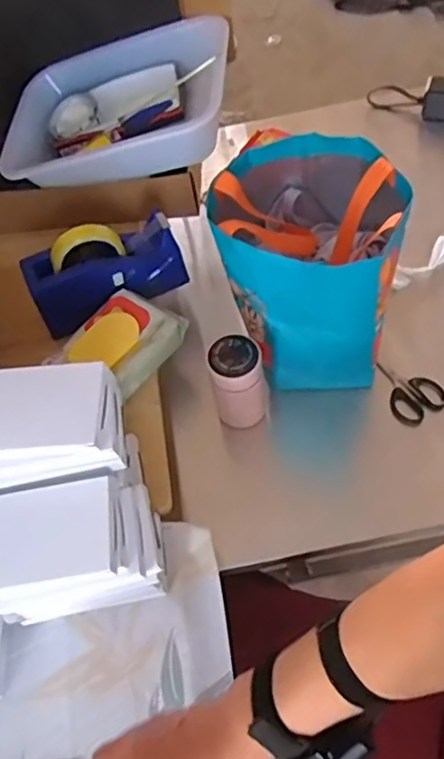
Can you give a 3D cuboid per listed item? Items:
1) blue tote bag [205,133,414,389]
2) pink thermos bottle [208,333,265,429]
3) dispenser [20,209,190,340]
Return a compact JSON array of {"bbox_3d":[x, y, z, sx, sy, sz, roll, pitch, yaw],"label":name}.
[{"bbox_3d":[0.103,-0.137,0.741,0.203,0.246,0.217,0,58,7],"label":"blue tote bag"},{"bbox_3d":[0.021,0.007,0.730,0.061,0.125,0.059,-2,58,7],"label":"pink thermos bottle"},{"bbox_3d":[-0.150,-0.139,0.784,0.197,0.119,0.064,-23,58,-7],"label":"dispenser"}]

